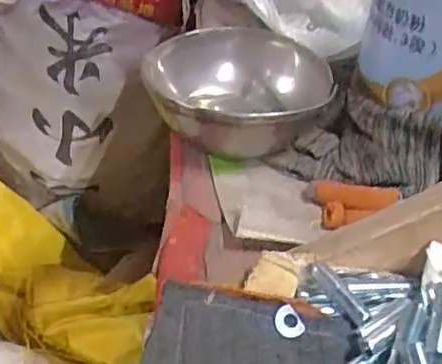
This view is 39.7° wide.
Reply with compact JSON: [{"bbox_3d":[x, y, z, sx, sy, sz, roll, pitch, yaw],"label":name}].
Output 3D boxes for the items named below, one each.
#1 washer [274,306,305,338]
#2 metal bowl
[{"bbox_3d":[0.039,0.083,0.358,0.015,0.004,0.019,-37,88,-16],"label":"washer"},{"bbox_3d":[0.016,-0.078,0.503,0.141,0.050,0.141,4,40,-4],"label":"metal bowl"}]

